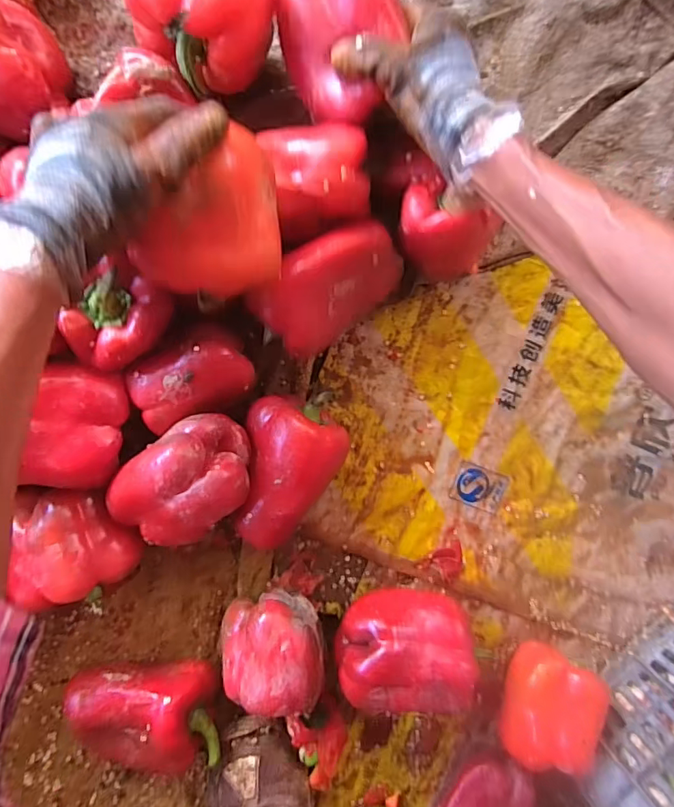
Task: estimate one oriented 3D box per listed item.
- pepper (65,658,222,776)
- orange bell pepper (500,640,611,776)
[{"bbox_3d":[-0.172,0.276,0.433,0.127,0.065,0.075,1,95,-6],"label":"pepper"},{"bbox_3d":[0.197,0.288,0.462,0.073,0.082,0.107,18,93,-7],"label":"orange bell pepper"}]

